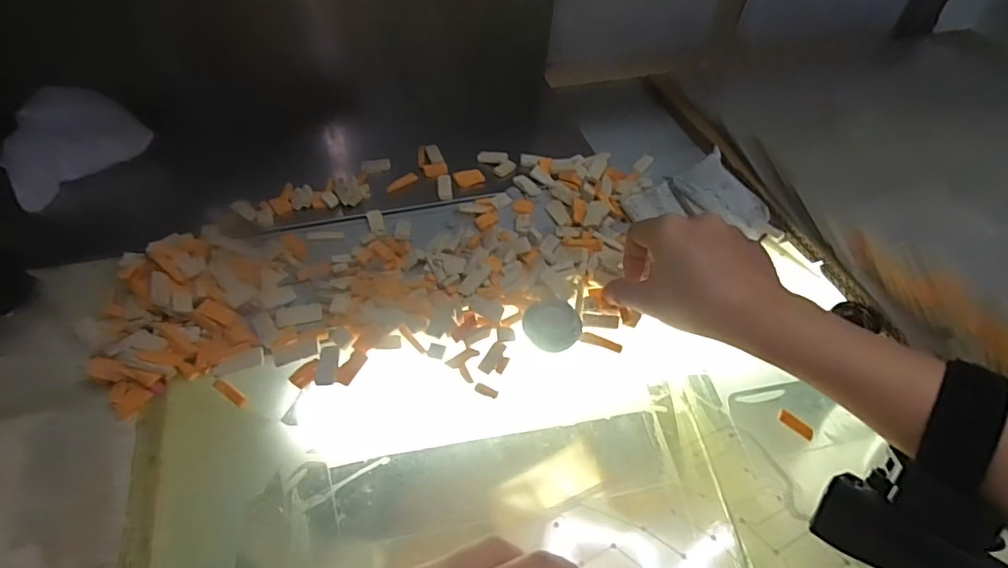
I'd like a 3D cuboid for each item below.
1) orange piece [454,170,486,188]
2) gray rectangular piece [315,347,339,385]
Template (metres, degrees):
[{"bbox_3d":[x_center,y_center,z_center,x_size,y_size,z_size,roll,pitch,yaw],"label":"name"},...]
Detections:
[{"bbox_3d":[-0.029,-0.090,0.449,0.025,0.004,0.016,-15,50,-17],"label":"orange piece"},{"bbox_3d":[-0.107,0.049,0.324,0.012,0.004,0.033,-5,38,-6],"label":"gray rectangular piece"}]

